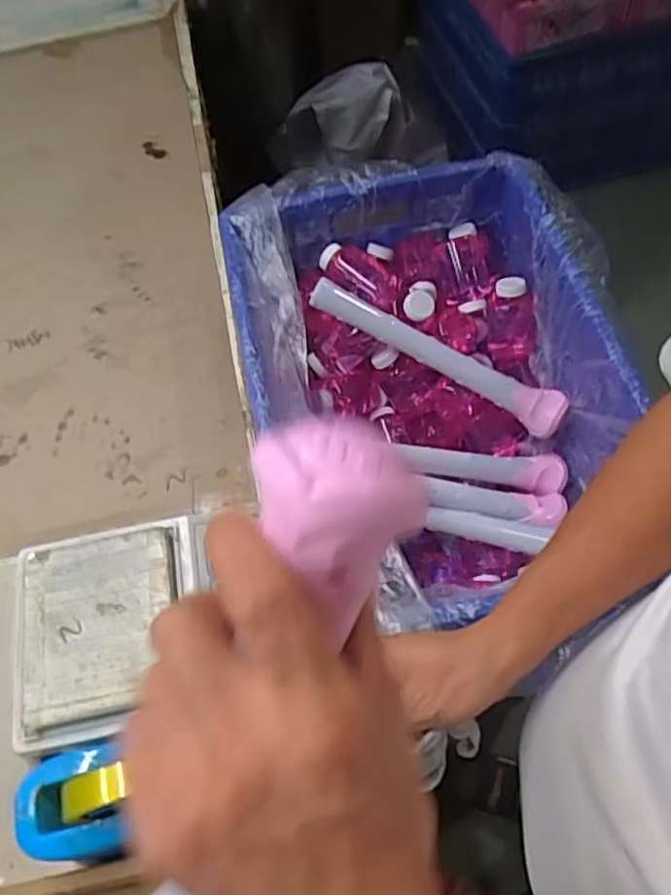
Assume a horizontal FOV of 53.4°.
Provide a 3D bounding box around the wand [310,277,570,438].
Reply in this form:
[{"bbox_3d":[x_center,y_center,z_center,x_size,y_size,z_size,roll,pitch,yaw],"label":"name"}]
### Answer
[{"bbox_3d":[0.112,-0.101,0.737,0.302,0.042,0.047,28,64,-1],"label":"wand"}]

